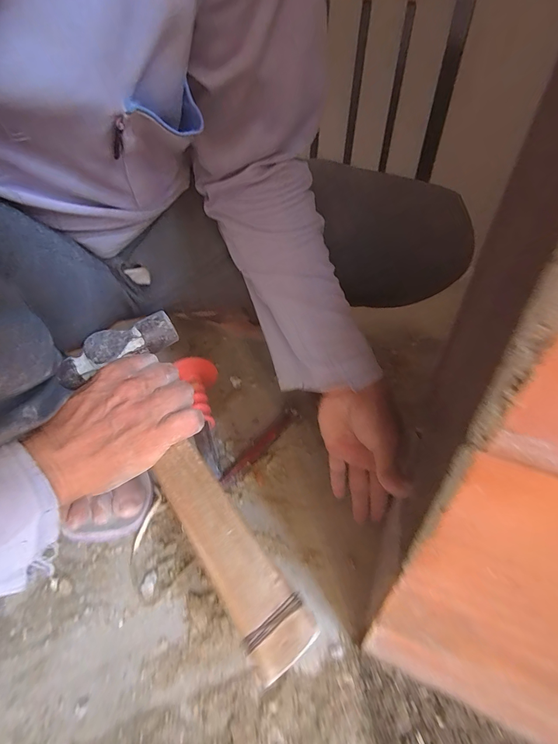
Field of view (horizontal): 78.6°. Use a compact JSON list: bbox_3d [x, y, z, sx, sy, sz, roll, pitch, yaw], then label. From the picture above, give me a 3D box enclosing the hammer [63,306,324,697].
[{"bbox_3d":[-0.079,0.065,0.260,0.095,0.033,0.293,-22,58,-29],"label":"hammer"}]

